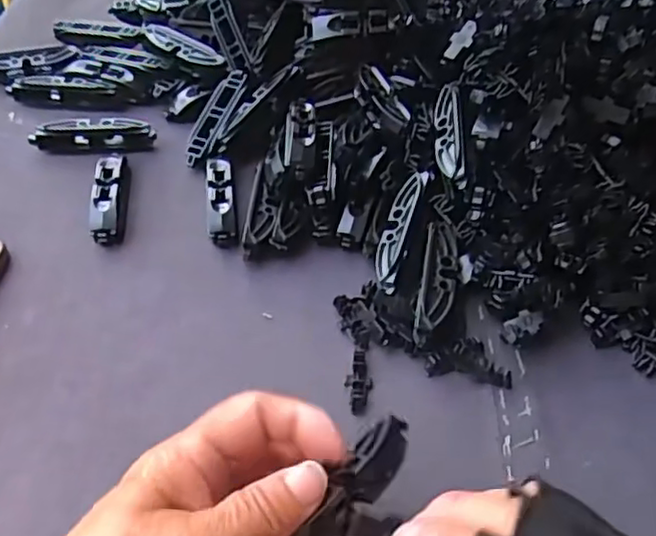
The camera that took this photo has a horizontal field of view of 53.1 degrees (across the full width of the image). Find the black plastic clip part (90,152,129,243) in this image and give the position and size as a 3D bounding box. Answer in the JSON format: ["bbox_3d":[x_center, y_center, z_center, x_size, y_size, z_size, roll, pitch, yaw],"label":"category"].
[{"bbox_3d":[-0.138,-0.045,0.416,0.019,0.018,0.065,-4,49,-8],"label":"black plastic clip part"}]

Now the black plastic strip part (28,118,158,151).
[{"bbox_3d":[-0.163,-0.094,0.457,0.081,0.015,0.016,-3,49,-7],"label":"black plastic strip part"}]

